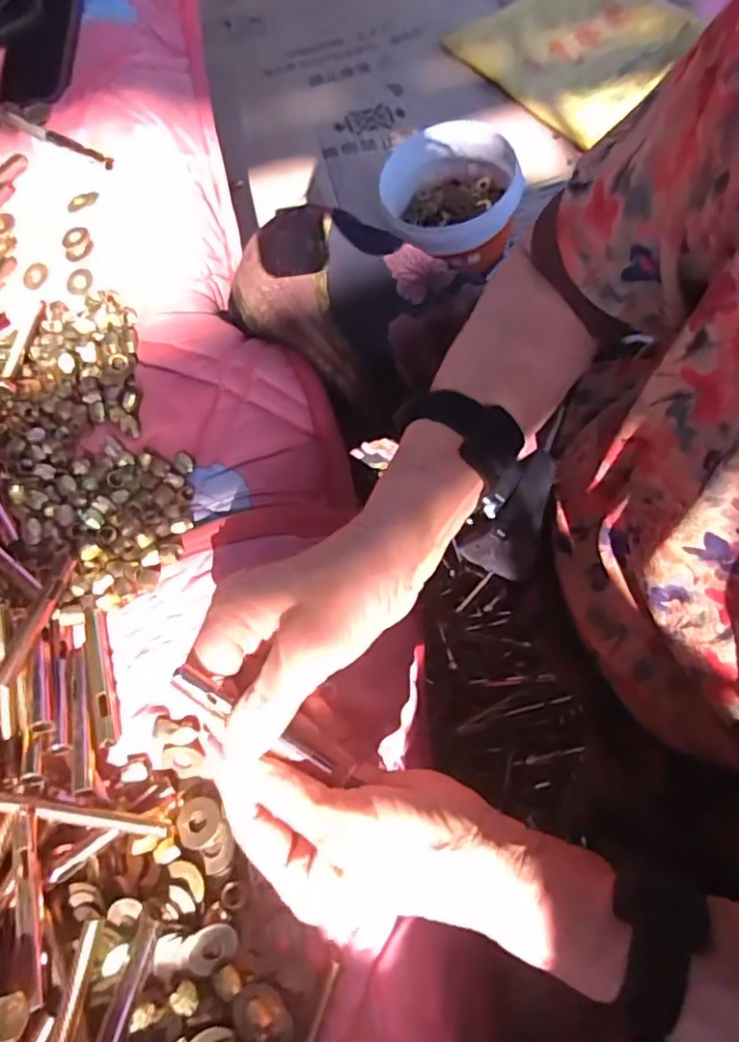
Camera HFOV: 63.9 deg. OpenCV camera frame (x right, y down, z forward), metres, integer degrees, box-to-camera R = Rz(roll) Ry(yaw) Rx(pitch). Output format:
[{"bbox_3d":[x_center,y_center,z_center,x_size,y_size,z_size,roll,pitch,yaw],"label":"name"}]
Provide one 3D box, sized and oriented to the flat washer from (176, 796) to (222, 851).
[{"bbox_3d":[-0.093,0.164,0.323,0.025,0.005,0.024,-2,69,5],"label":"flat washer"}]

